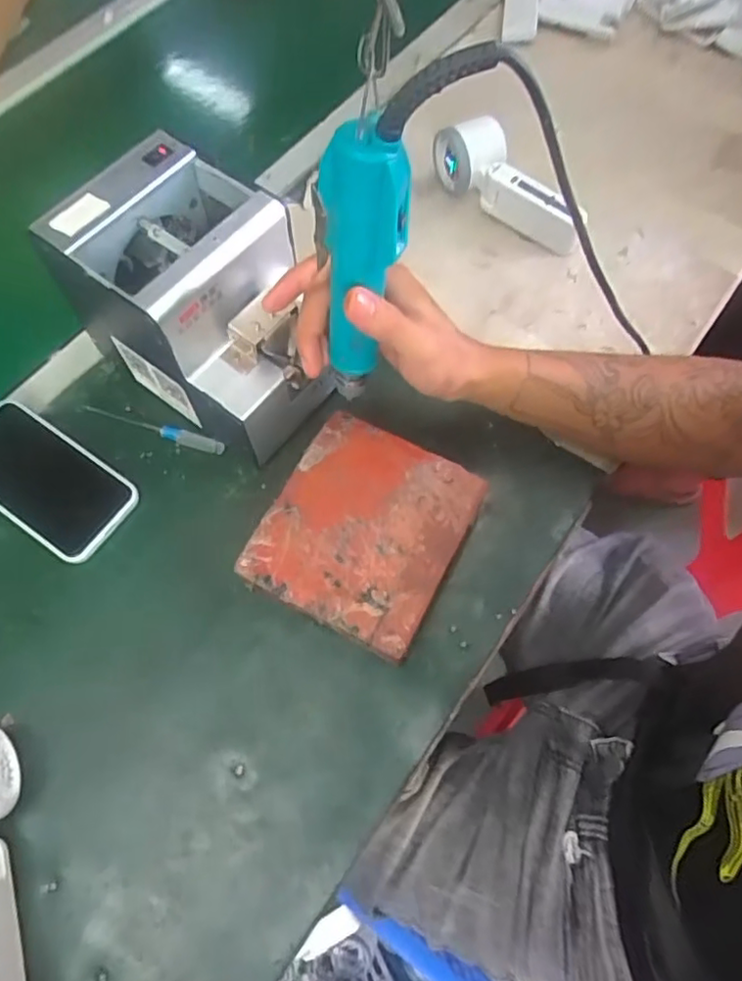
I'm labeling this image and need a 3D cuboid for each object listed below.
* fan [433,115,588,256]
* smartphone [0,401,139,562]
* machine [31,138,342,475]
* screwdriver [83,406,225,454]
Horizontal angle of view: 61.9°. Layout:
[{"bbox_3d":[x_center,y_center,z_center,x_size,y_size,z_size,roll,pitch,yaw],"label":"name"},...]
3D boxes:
[{"bbox_3d":[0.138,-0.293,0.588,0.155,0.049,0.072,39,72,14],"label":"fan"},{"bbox_3d":[-0.257,-0.010,0.481,0.149,0.013,0.074,32,70,12],"label":"smartphone"},{"bbox_3d":[-0.120,-0.136,0.467,0.177,0.142,0.124,34,71,13],"label":"machine"},{"bbox_3d":[-0.175,-0.052,0.504,0.121,0.006,0.012,19,68,7],"label":"screwdriver"}]

